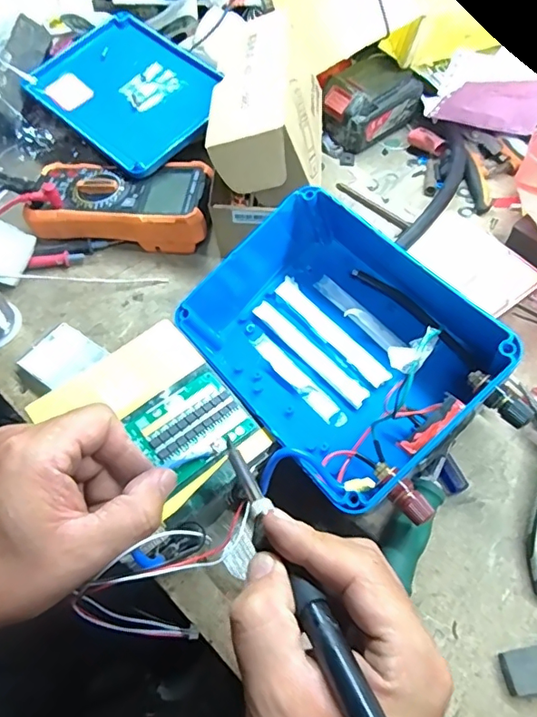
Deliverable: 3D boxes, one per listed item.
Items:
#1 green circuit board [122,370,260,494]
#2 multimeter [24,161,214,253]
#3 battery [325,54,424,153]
[{"bbox_3d":[-0.050,0.043,0.330,0.066,0.009,0.058,-37,65,-18],"label":"green circuit board"},{"bbox_3d":[-0.141,-0.150,0.498,0.171,0.045,0.079,4,60,6],"label":"multimeter"},{"bbox_3d":[0.113,-0.289,0.571,0.110,0.060,0.064,-35,63,-16],"label":"battery"}]

